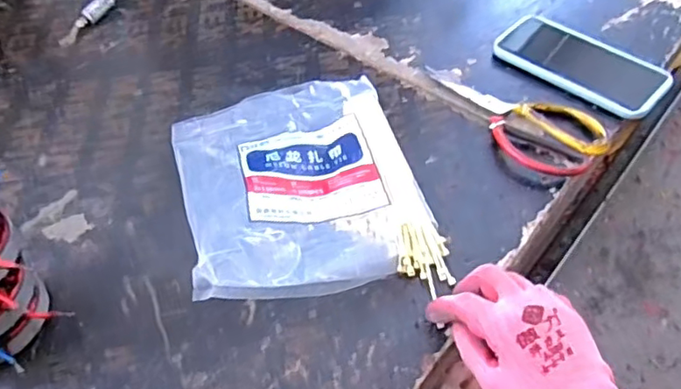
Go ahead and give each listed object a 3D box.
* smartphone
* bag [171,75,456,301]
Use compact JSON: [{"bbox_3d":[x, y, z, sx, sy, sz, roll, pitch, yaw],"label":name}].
[{"bbox_3d":[0.250,-0.139,0.607,0.077,0.016,0.168,-37,58,-24],"label":"smartphone"},{"bbox_3d":[-0.038,-0.020,0.518,0.200,0.060,0.250,-13,51,-8],"label":"bag"}]

